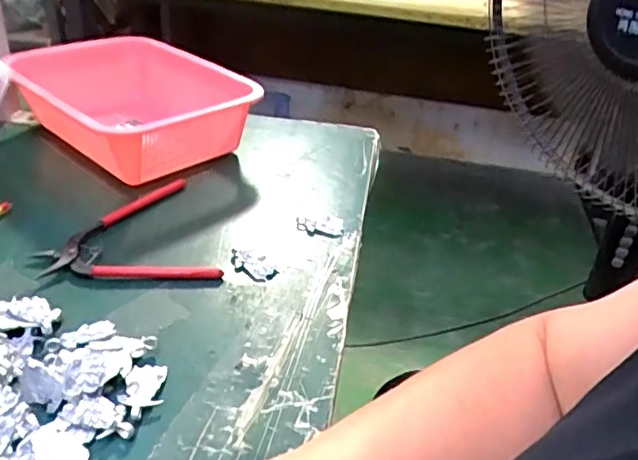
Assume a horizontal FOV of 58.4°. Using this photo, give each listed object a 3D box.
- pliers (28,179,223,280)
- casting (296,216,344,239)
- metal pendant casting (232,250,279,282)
[{"bbox_3d":[-0.168,0.003,0.490,0.132,0.013,0.157,-10,36,-22],"label":"pliers"},{"bbox_3d":[0.002,-0.004,0.524,0.043,0.009,0.024,1,33,-6],"label":"casting"},{"bbox_3d":[-0.056,0.028,0.471,0.046,0.006,0.024,29,40,31],"label":"metal pendant casting"}]

